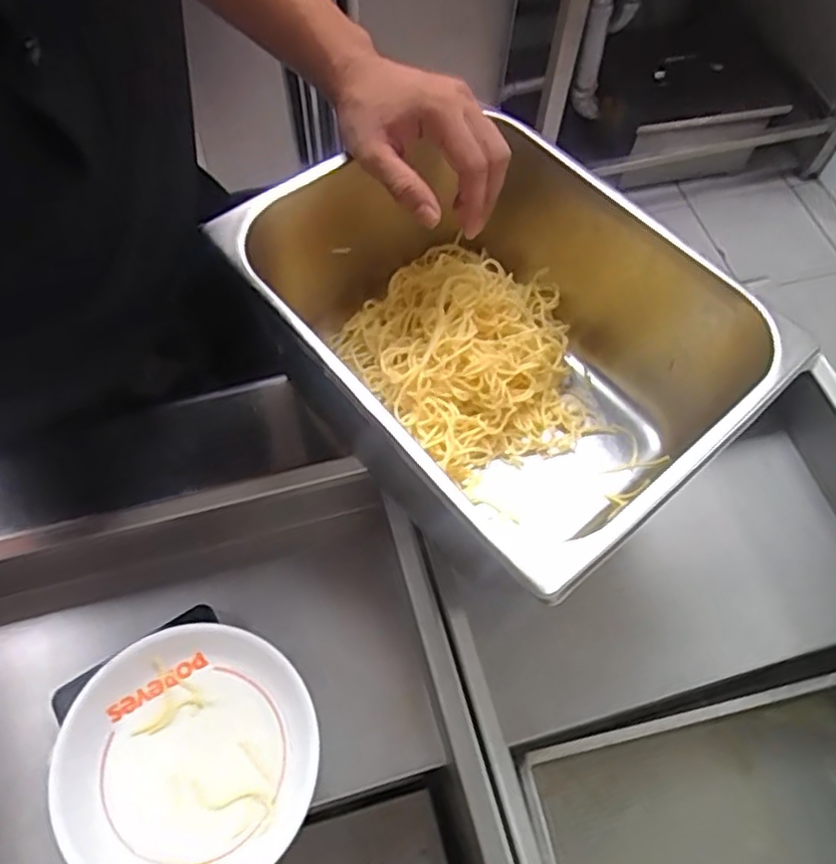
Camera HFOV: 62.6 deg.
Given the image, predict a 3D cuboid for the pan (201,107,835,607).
[{"bbox_3d":[0.050,-0.062,0.513,0.244,0.164,0.314,-33,68,-18],"label":"pan"}]

